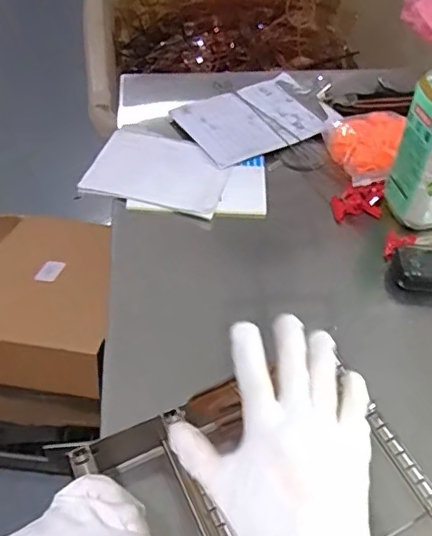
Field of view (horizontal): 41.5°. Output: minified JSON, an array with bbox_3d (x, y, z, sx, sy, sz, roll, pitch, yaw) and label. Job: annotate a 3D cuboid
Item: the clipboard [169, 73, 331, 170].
[{"bbox_3d":[0.064,-0.222,0.817,0.232,0.012,0.153,-23,54,-20],"label":"clipboard"}]

